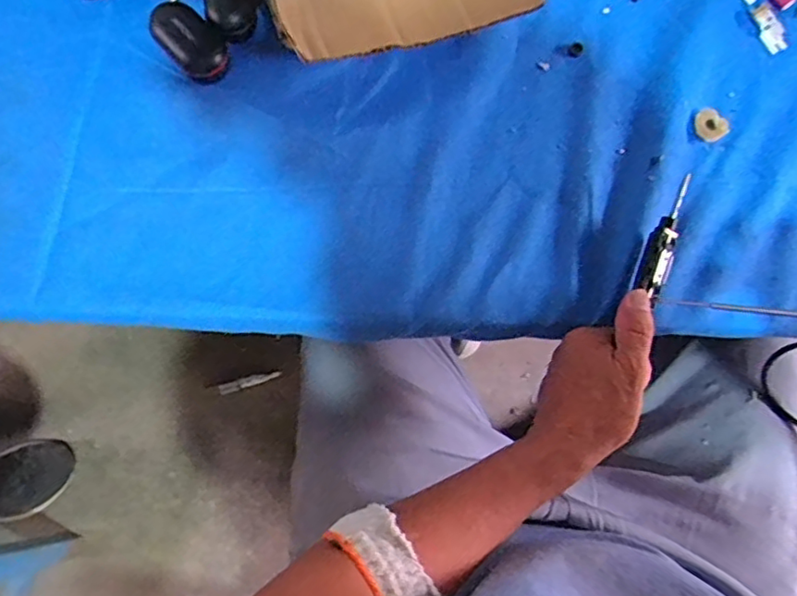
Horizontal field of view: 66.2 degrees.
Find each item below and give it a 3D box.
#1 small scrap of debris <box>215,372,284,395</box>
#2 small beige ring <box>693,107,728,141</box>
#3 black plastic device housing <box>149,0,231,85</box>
[{"bbox_3d":[-0.253,0.143,1.044,0.112,0.004,0.019,-16,84,5],"label":"small scrap of debris"},{"bbox_3d":[0.235,-0.131,0.461,0.025,0.012,0.020,40,81,8],"label":"small beige ring"},{"bbox_3d":[-0.157,-0.193,0.459,0.063,0.026,0.036,42,81,8],"label":"black plastic device housing"}]

